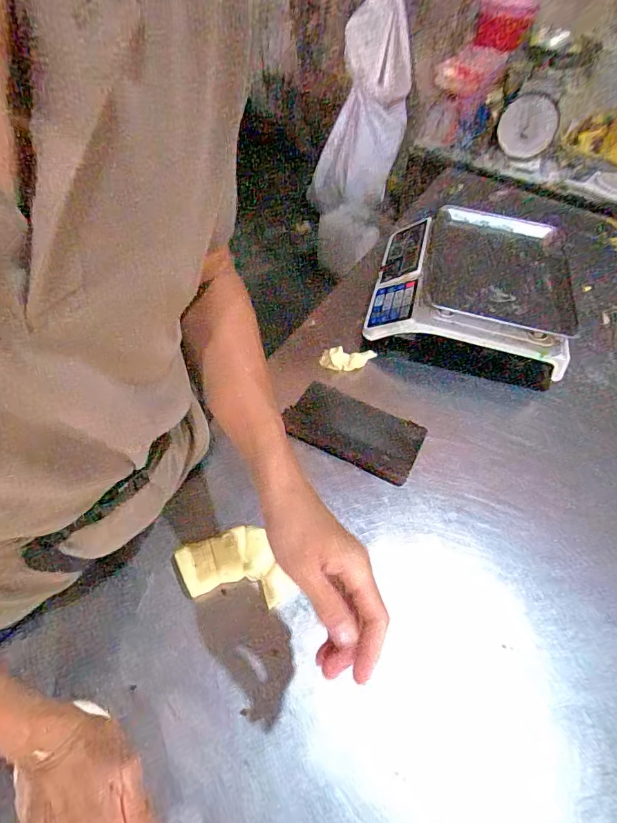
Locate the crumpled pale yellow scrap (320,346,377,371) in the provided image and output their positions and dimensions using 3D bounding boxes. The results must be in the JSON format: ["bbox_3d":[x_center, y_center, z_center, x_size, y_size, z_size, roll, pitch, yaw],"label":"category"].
[{"bbox_3d":[0.069,-0.091,0.732,0.095,0.029,0.032,-6,54,-9],"label":"crumpled pale yellow scrap"}]

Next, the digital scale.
[{"bbox_3d":[0.293,-0.238,0.814,0.326,0.130,0.368,14,54,6],"label":"digital scale"}]

